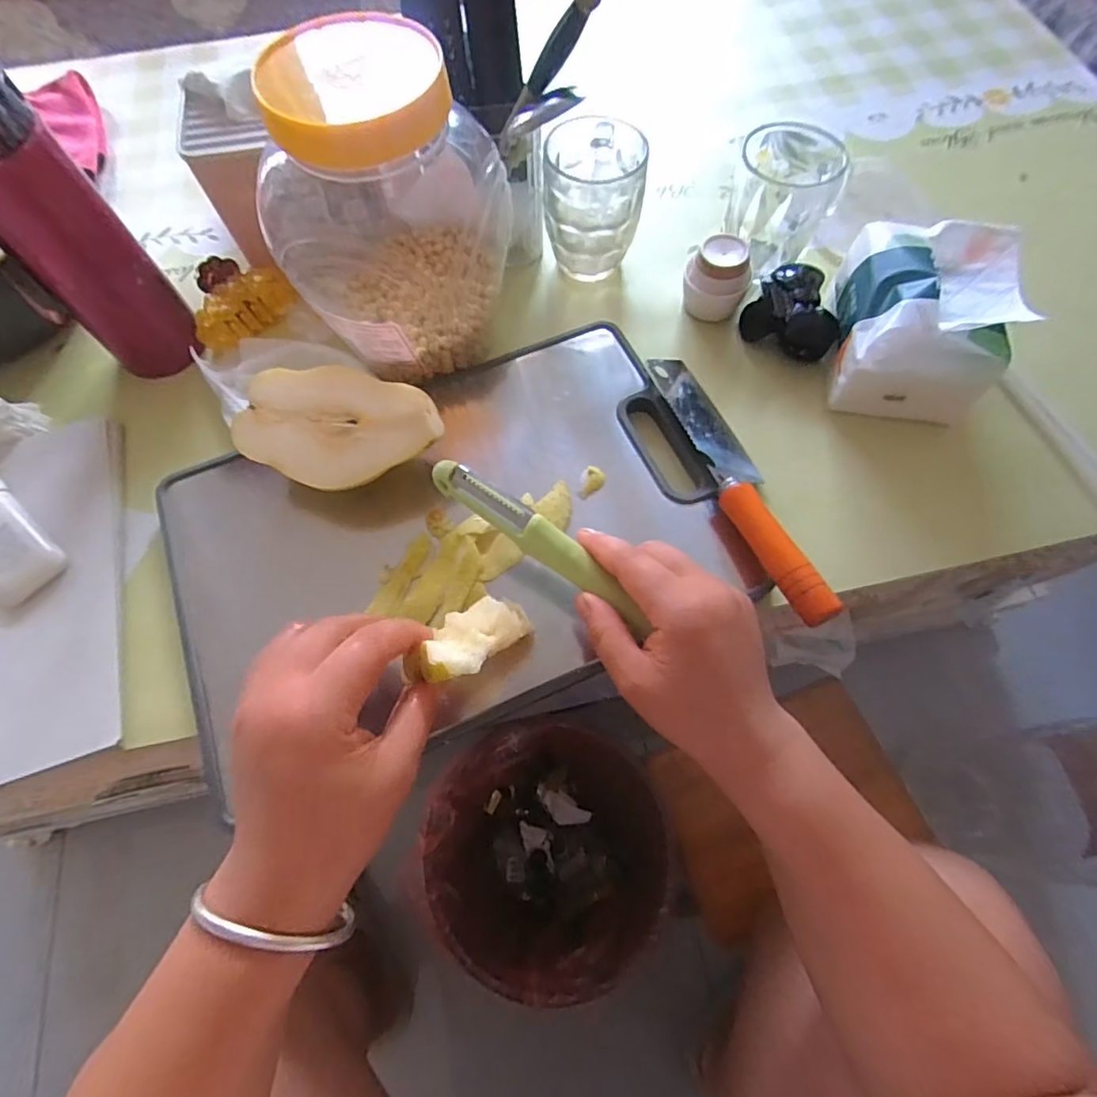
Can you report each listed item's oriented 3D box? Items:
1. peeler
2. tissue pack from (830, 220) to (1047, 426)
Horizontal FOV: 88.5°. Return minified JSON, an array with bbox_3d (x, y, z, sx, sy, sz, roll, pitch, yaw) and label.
[{"bbox_3d":[-0.003,-0.004,0.319,0.147,0.014,0.019,37,72,9],"label":"peeler"},{"bbox_3d":[0.261,-0.162,0.401,0.098,0.074,0.122,11,67,6],"label":"tissue pack"}]

